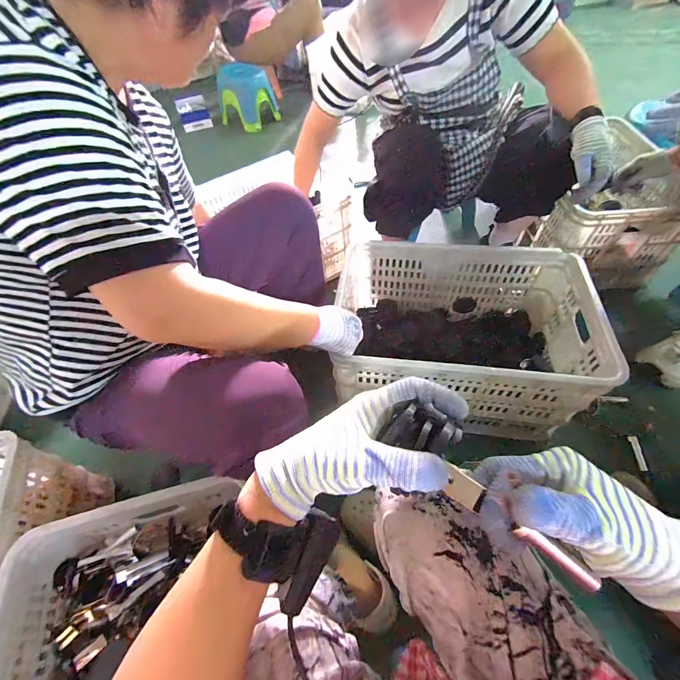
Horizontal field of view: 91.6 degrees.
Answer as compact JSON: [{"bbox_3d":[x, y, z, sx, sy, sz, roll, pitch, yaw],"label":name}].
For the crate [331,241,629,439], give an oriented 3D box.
[{"bbox_3d":[0.273,0.002,0.816,0.529,0.314,0.389,5,54,7],"label":"crate"}]

